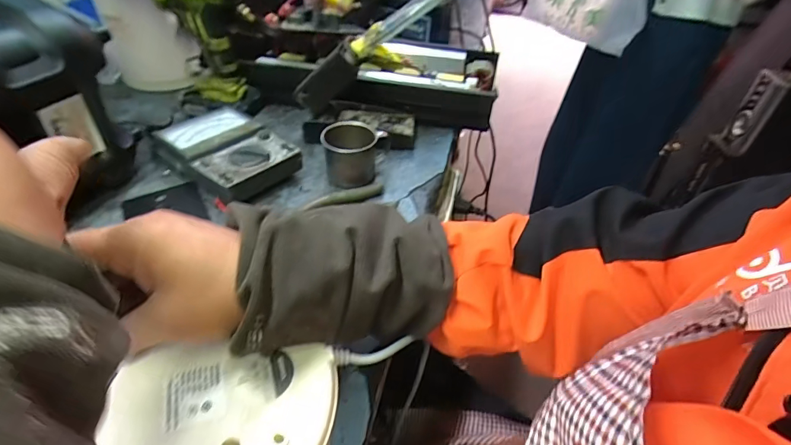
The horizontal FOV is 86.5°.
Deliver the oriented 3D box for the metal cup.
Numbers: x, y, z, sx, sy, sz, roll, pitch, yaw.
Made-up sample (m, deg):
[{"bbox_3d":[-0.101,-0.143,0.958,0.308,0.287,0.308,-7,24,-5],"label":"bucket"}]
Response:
[{"bbox_3d":[-0.054,-0.088,0.542,0.075,0.060,0.075,-1,43,-4],"label":"metal cup"}]

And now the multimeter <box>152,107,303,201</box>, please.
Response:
[{"bbox_3d":[-0.222,-0.097,0.543,0.192,0.035,0.115,33,51,29],"label":"multimeter"}]

